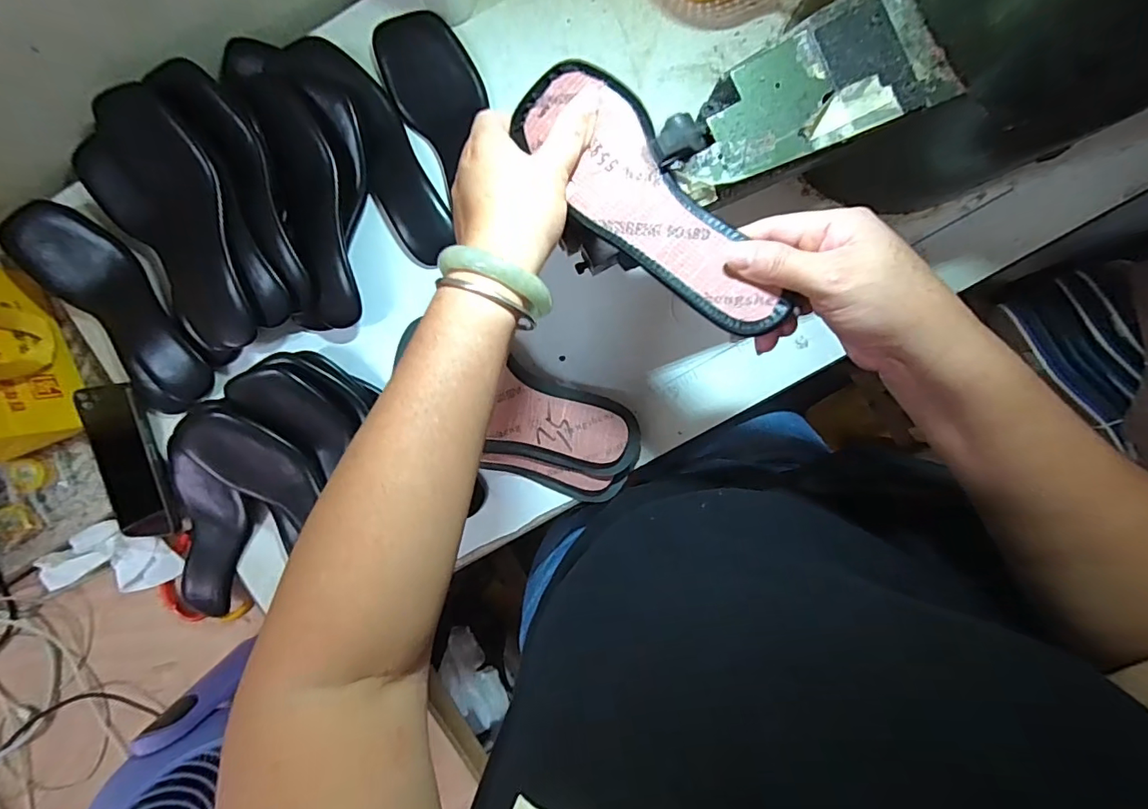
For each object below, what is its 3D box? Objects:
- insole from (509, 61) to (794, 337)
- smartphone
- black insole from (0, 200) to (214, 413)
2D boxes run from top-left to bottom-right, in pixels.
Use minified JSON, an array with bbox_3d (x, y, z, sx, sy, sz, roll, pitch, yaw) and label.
[{"bbox_3d":[0.040,-0.125,0.313,0.066,0.016,0.215,-38,80,7],"label":"insole"},{"bbox_3d":[-0.460,0.061,0.533,0.081,0.010,0.161,-3,104,17],"label":"smartphone"},{"bbox_3d":[-0.440,-0.090,0.491,0.084,0.027,0.213,-35,94,7],"label":"black insole"}]

